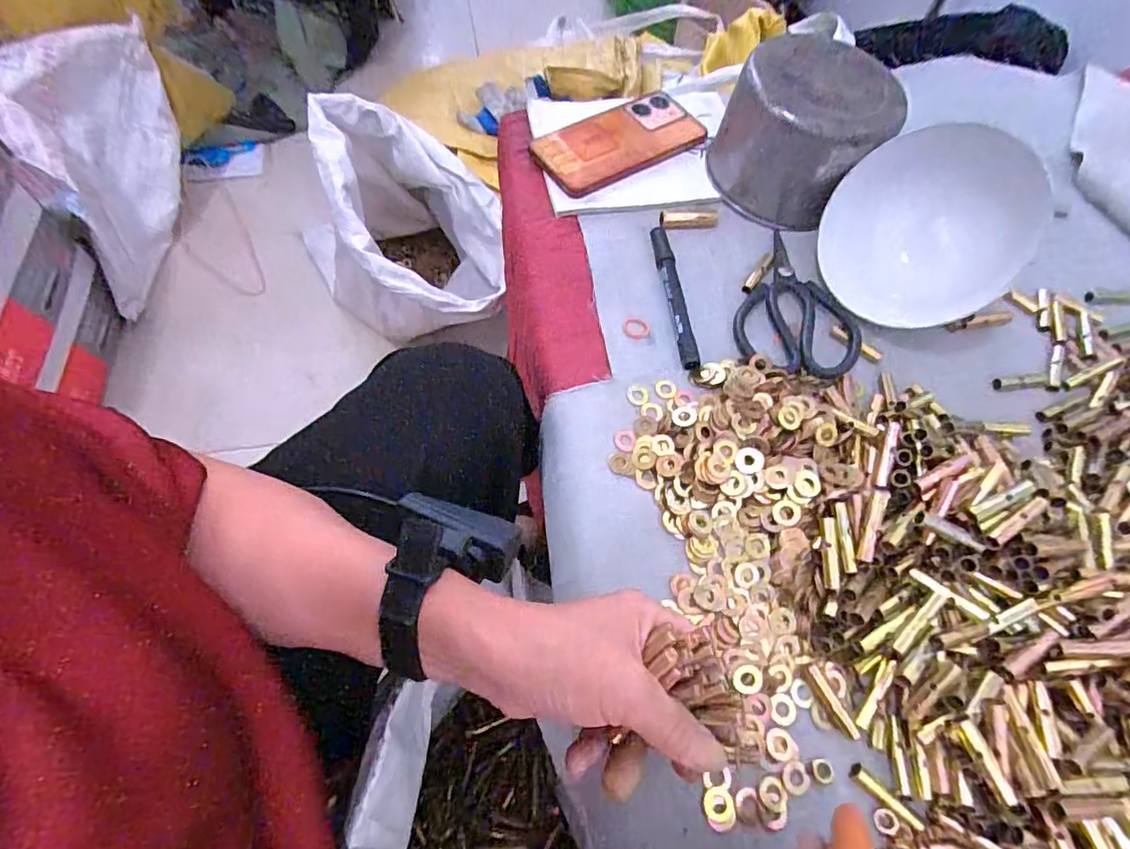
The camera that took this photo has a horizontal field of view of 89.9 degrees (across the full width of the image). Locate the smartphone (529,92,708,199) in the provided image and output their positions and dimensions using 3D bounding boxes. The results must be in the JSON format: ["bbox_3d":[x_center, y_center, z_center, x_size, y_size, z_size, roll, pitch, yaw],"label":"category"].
[{"bbox_3d":[0.052,-0.269,0.536,0.165,0.012,0.077,-32,83,-18],"label":"smartphone"}]

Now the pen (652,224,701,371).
[{"bbox_3d":[0.089,-0.104,0.456,0.016,0.013,0.131,-7,63,-4],"label":"pen"}]

